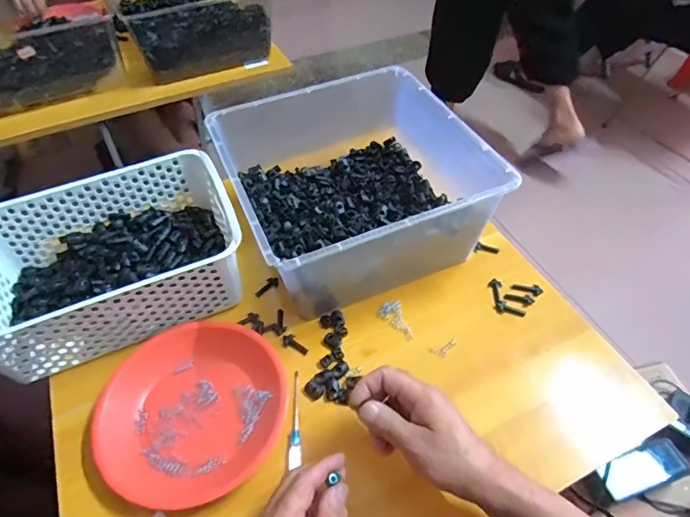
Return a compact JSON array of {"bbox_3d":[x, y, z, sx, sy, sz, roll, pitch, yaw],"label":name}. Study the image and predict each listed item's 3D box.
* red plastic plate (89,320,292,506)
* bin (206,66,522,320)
[{"bbox_3d":[-0.157,0.152,0.484,0.186,0.030,0.173,-1,50,1],"label":"red plastic plate"},{"bbox_3d":[0.004,-0.097,0.626,0.294,0.142,0.310,-20,52,-14],"label":"bin"}]

